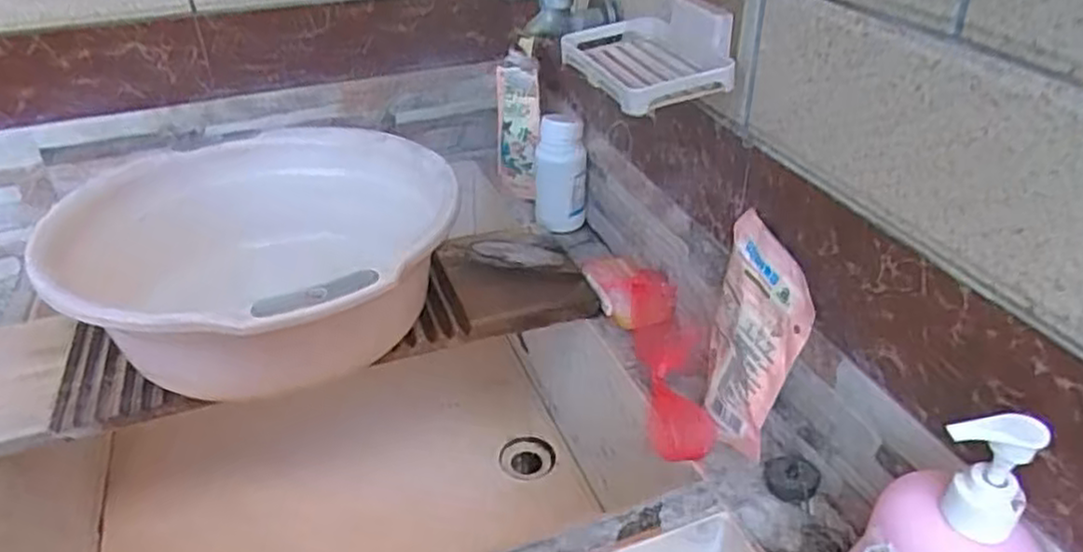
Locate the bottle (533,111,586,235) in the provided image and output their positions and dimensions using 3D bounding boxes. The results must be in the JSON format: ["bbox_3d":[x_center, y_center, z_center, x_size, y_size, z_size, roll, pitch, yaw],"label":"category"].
[{"bbox_3d":[0.021,-0.110,0.779,0.056,0.114,0.052,5,36,1],"label":"bottle"}]

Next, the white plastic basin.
[{"bbox_3d":[-0.232,-0.016,0.630,0.300,0.142,0.338,-19,42,-28],"label":"white plastic basin"}]

